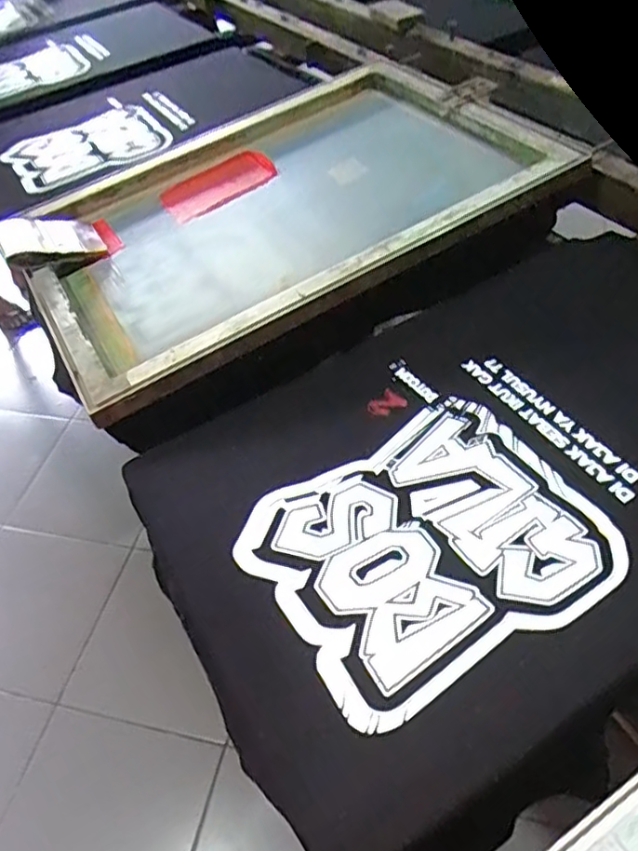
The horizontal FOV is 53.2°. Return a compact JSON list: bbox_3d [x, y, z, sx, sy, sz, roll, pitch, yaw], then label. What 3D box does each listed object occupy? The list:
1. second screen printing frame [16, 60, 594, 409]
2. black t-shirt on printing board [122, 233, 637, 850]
[{"bbox_3d":[-0.063,-0.302,0.868,0.675,0.065,0.456,-30,50,-10],"label":"second screen printing frame"},{"bbox_3d":[0.159,0.038,0.570,0.604,0.048,0.425,-29,54,-17],"label":"black t-shirt on printing board"}]

